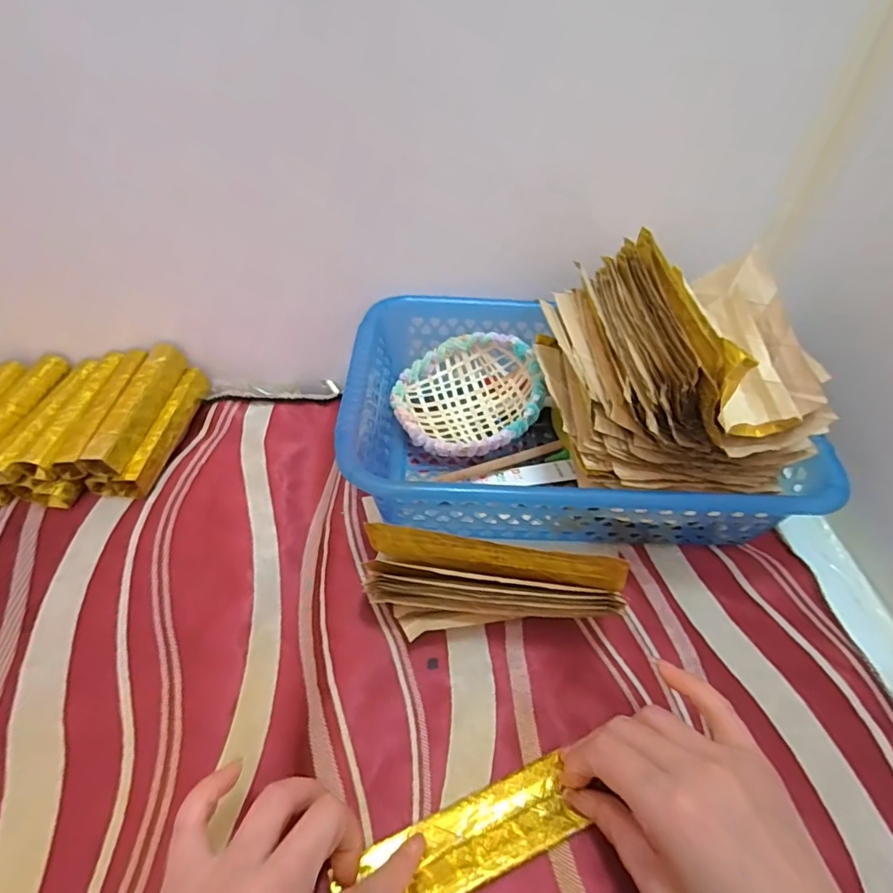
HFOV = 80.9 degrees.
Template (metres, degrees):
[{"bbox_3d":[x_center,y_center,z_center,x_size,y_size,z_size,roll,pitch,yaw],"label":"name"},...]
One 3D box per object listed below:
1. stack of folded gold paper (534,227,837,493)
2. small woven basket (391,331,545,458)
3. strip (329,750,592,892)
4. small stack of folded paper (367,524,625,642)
[{"bbox_3d":[0.160,-0.063,0.382,0.152,0.112,0.162,-3,45,-5],"label":"stack of folded gold paper"},{"bbox_3d":[0.015,-0.044,0.463,0.134,0.045,0.136,-7,56,9],"label":"small woven basket"},{"bbox_3d":[0.012,0.193,0.255,0.114,0.005,0.037,-17,48,-21],"label":"strip"},{"bbox_3d":[0.024,0.092,0.312,0.150,0.073,0.043,11,46,9],"label":"small stack of folded paper"}]

